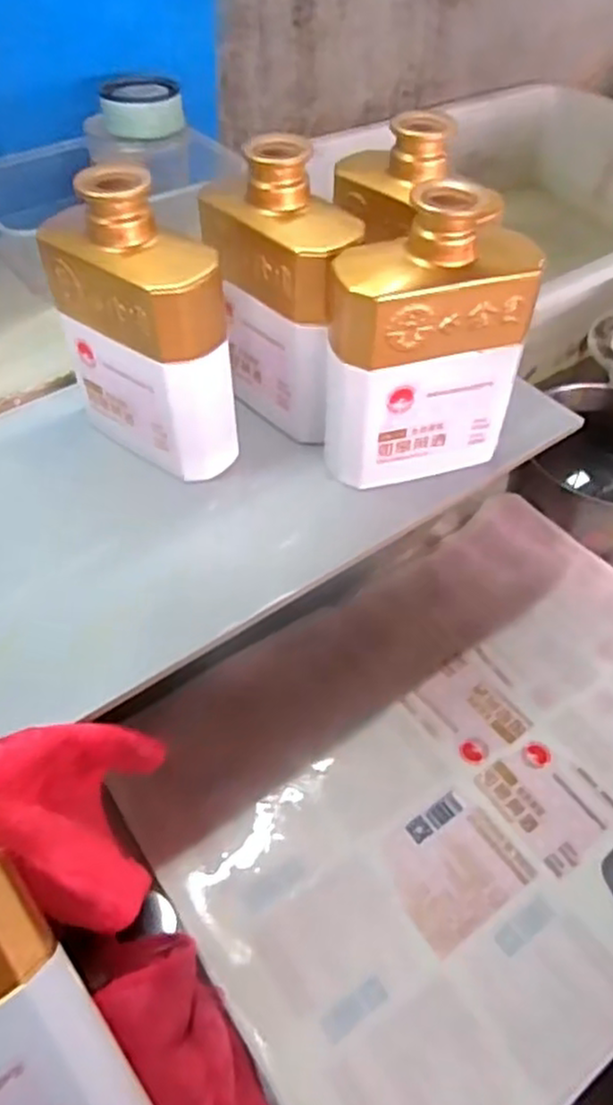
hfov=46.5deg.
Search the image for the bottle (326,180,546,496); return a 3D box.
[{"bbox_3d":[0.069,-0.115,0.402,0.107,0.158,0.048,-9,53,-11],"label":"bottle"}]

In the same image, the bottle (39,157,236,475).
[{"bbox_3d":[-0.094,-0.128,0.412,0.106,0.153,0.049,32,57,20],"label":"bottle"}]

